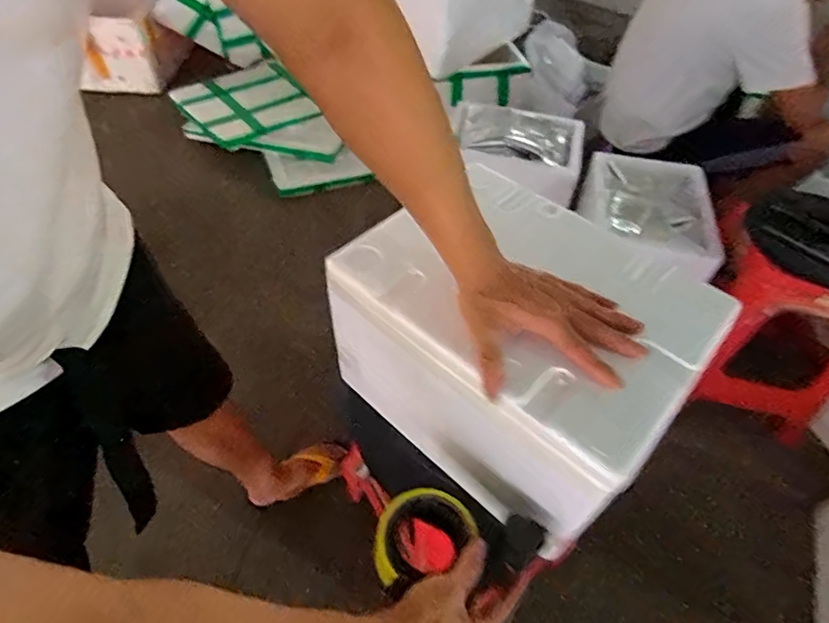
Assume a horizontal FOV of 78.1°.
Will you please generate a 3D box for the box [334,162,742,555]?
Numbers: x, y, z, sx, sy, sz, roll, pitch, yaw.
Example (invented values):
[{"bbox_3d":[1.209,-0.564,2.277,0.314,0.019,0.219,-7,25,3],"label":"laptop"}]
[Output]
[{"bbox_3d":[0.107,0.047,0.587,0.337,0.218,0.243,38,58,26],"label":"box"}]

